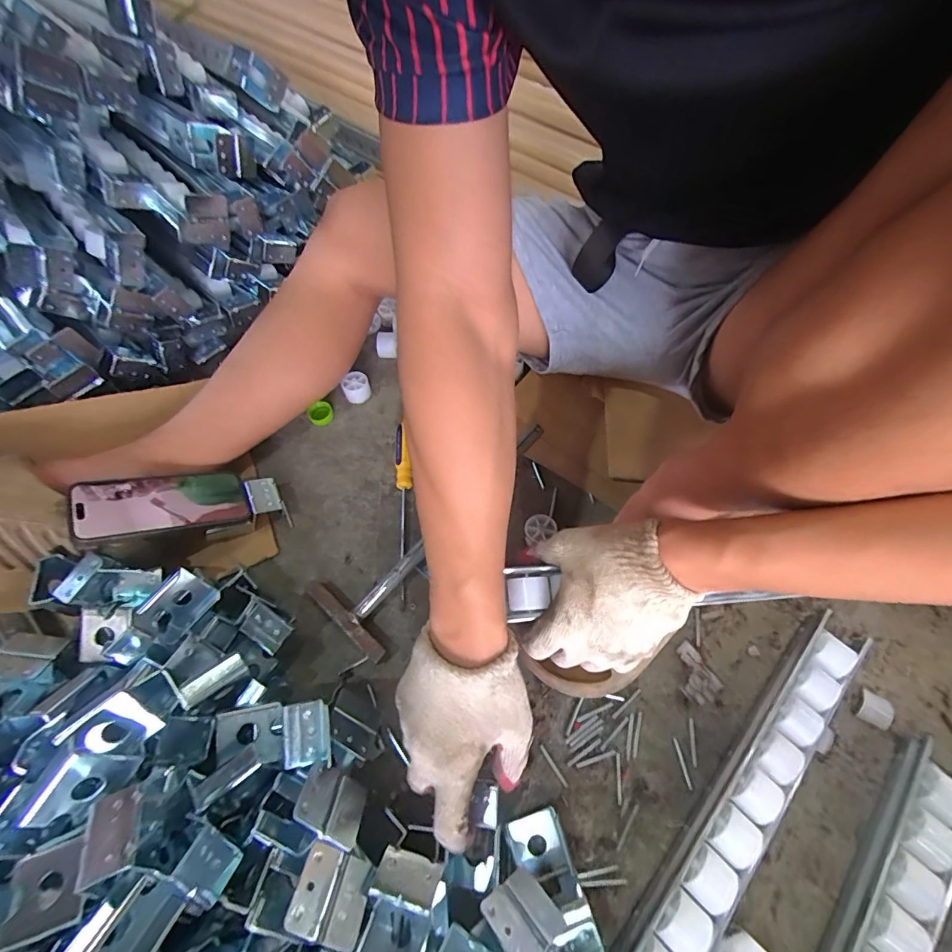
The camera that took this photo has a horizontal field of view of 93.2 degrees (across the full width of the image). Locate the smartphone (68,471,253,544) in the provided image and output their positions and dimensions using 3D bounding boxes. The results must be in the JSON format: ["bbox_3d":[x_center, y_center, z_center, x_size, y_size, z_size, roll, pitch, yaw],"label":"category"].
[{"bbox_3d":[-0.315,0.029,0.457,0.143,0.013,0.072,-6,49,-40],"label":"smartphone"}]

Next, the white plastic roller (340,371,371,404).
[{"bbox_3d":[-0.159,-0.118,0.594,0.034,0.031,0.028,-20,62,-10],"label":"white plastic roller"}]

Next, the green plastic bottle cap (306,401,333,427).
[{"bbox_3d":[-0.199,-0.081,0.576,0.031,0.020,0.028,-29,64,-14],"label":"green plastic bottle cap"}]

